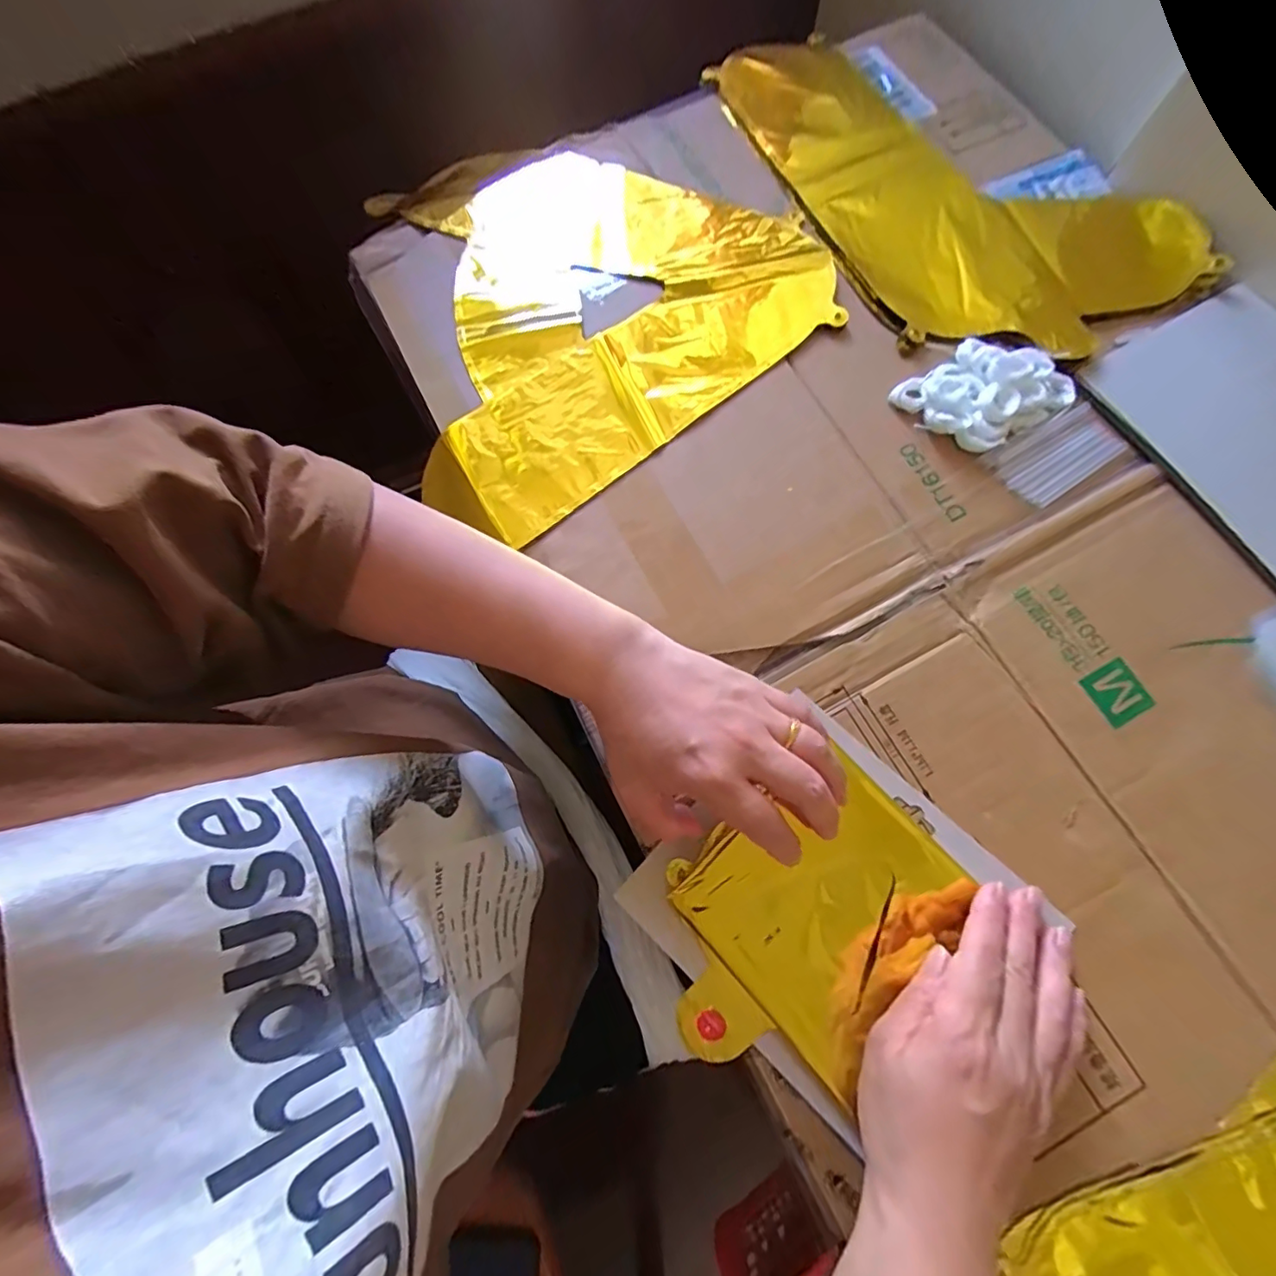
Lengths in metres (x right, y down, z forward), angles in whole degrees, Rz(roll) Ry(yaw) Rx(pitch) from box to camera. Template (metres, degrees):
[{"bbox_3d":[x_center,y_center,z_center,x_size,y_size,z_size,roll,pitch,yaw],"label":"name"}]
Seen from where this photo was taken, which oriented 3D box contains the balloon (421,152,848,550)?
[{"bbox_3d":[-0.046,-0.258,0.425,0.337,0.009,0.277,-36,76,-9],"label":"balloon"}]

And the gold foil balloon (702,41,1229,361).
[{"bbox_3d":[0.243,-0.387,0.454,0.237,0.023,0.397,-25,75,-6],"label":"gold foil balloon"}]

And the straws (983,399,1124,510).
[{"bbox_3d":[0.290,-0.127,0.381,0.092,0.004,0.048,-31,75,-8],"label":"straws"}]

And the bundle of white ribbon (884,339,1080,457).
[{"bbox_3d":[0.245,-0.174,0.389,0.104,0.022,0.076,-32,75,-8],"label":"bundle of white ribbon"}]

